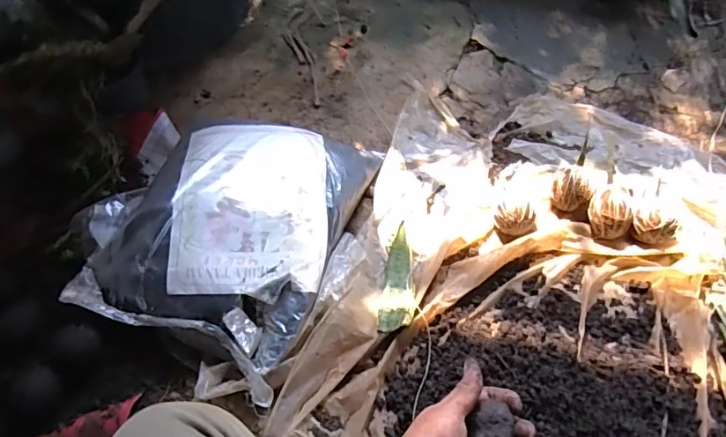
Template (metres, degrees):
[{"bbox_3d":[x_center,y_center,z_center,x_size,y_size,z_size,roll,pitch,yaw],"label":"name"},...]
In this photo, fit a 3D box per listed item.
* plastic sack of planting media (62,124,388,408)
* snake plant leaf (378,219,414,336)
[{"bbox_3d":[-0.197,-0.008,0.705,0.344,0.082,0.405,17,62,14],"label":"plastic sack of planting media"},{"bbox_3d":[0.053,0.084,0.687,0.044,0.033,0.160,8,60,9],"label":"snake plant leaf"}]

